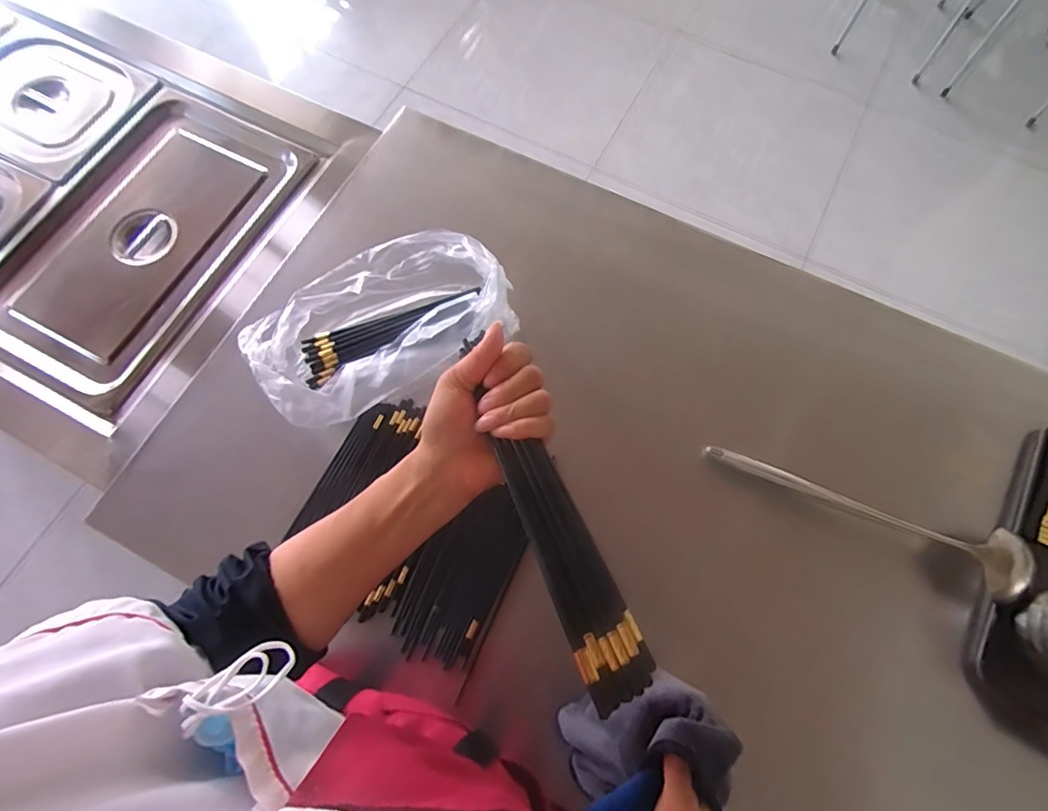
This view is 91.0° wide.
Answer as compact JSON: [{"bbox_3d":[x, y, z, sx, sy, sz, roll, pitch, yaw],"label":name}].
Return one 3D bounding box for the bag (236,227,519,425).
[{"bbox_3d":[-0.188,-0.104,0.692,0.323,0.114,0.187,-34,75,-11],"label":"bag"}]

